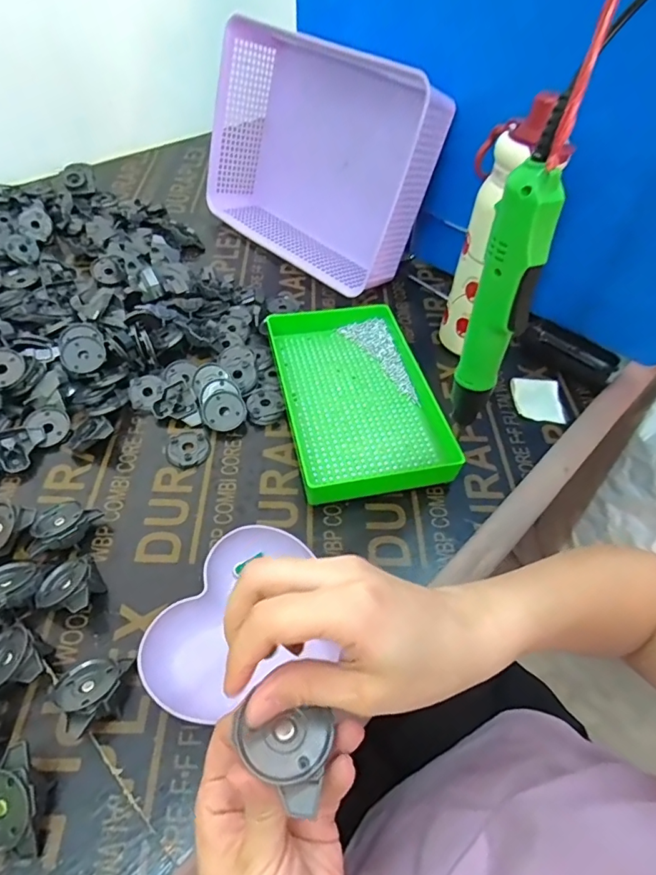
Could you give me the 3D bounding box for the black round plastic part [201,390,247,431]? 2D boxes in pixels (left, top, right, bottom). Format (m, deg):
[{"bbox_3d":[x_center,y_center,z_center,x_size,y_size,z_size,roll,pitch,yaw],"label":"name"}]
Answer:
[{"bbox_3d":[-0.109,-0.028,0.530,0.043,0.007,0.043,0,77,0],"label":"black round plastic part"}]

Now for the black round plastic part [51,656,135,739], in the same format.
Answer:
[{"bbox_3d":[-0.161,0.175,0.353,0.049,0.030,0.043,-36,61,-29],"label":"black round plastic part"}]

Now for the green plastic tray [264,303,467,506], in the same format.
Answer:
[{"bbox_3d":[0.028,-0.052,0.549,0.156,0.036,0.263,-8,52,-11],"label":"green plastic tray"}]

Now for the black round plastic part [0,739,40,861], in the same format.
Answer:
[{"bbox_3d":[-0.198,0.226,0.306,0.042,0.029,0.056,-15,53,-17],"label":"black round plastic part"}]

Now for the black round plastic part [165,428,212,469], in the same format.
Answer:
[{"bbox_3d":[-0.140,0.010,0.507,0.041,0.005,0.049,10,50,4],"label":"black round plastic part"}]

